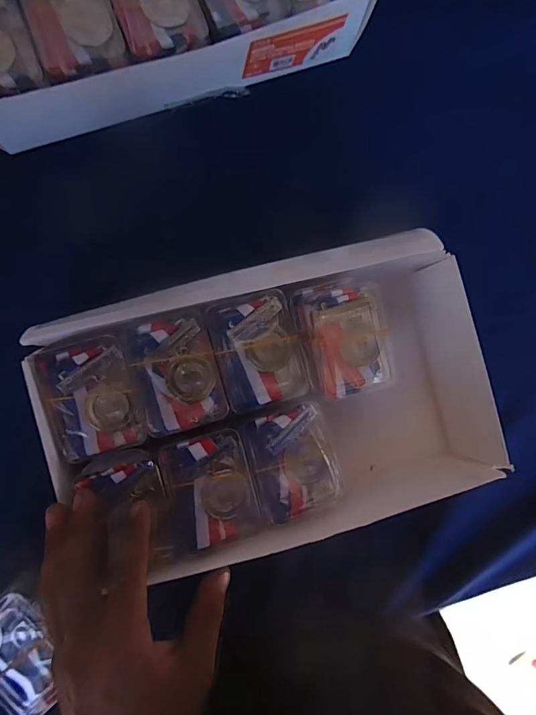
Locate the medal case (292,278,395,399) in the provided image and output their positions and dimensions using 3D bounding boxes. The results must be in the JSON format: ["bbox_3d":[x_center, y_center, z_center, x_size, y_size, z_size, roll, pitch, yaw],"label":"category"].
[{"bbox_3d":[0.057,-0.016,0.295,0.063,0.014,0.081,-13,90,-5],"label":"medal case"}]

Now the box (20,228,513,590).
[{"bbox_3d":[0.011,0.031,0.309,0.322,0.068,0.193,-17,91,-7],"label":"box"}]

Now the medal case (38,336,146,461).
[{"bbox_3d":[-0.117,0.028,0.274,0.055,0.012,0.077,-15,90,-5],"label":"medal case"}]

